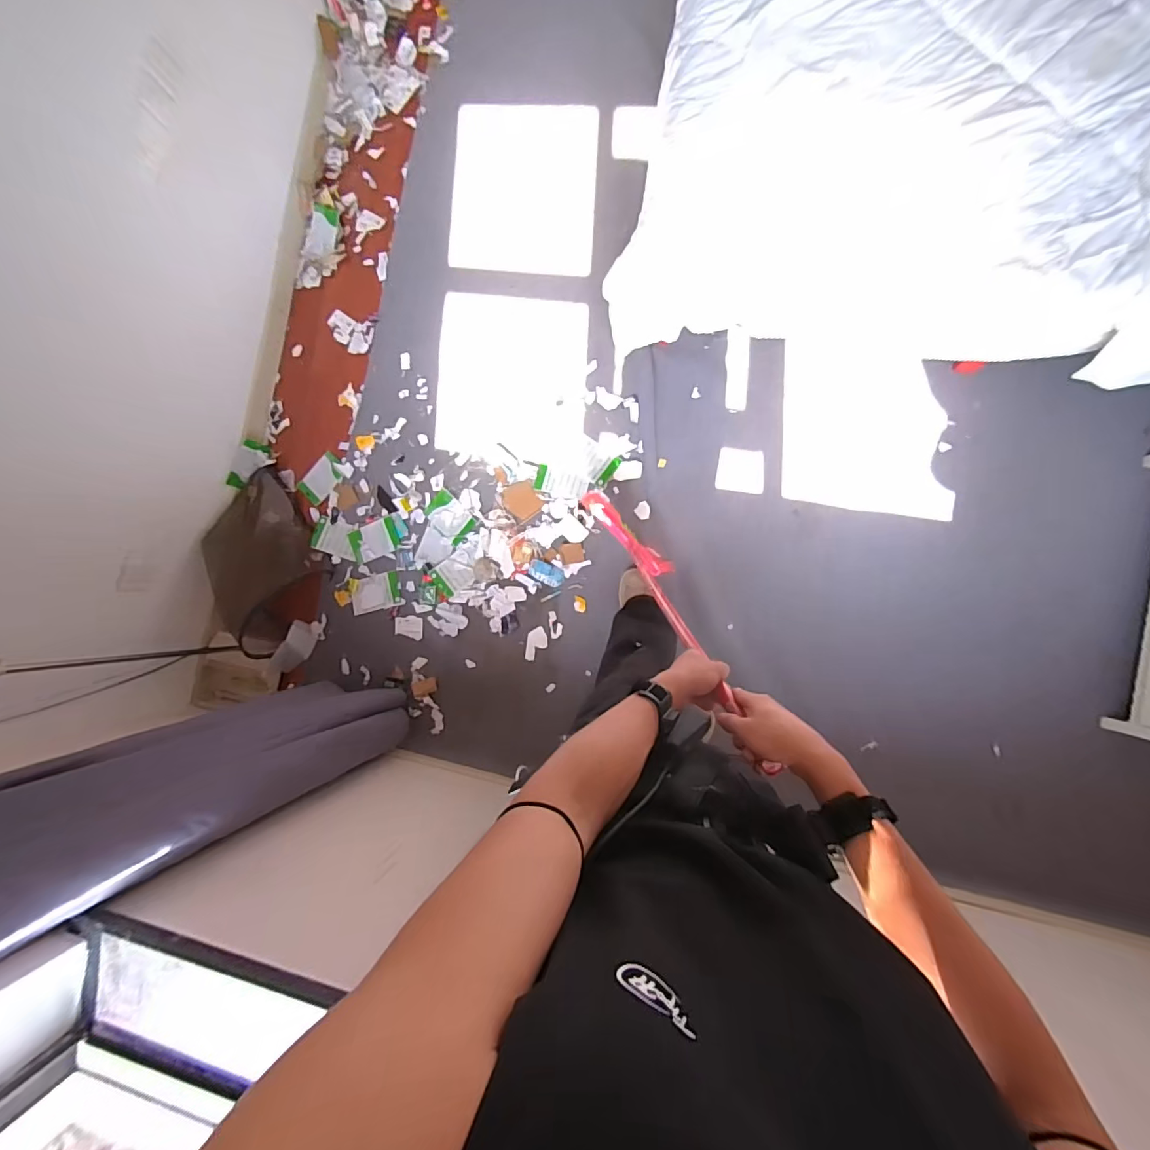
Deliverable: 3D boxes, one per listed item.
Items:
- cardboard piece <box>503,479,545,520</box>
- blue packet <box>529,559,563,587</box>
[{"bbox_3d":[-0.175,-0.252,1.633,0.113,0.011,0.119,-34,83,7],"label":"cardboard piece"},{"bbox_3d":[-0.096,-0.007,1.606,0.117,0.011,0.065,24,92,10],"label":"blue packet"}]

